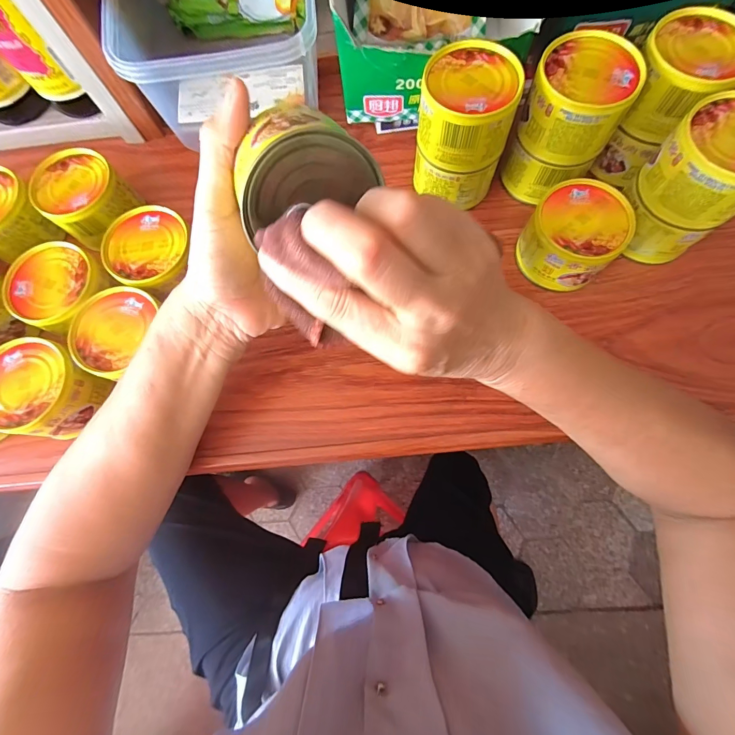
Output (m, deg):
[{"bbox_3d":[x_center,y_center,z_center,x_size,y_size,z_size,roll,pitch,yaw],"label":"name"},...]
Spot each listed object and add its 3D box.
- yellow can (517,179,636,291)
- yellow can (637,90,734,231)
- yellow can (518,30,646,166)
[{"bbox_3d":[0.166,-0.107,0.297,0.070,0.055,0.064,-1,75,3],"label":"yellow can"},{"bbox_3d":[0.246,-0.144,0.258,0.066,0.049,0.072,-1,75,3],"label":"yellow can"},{"bbox_3d":[0.158,-0.203,0.280,0.070,0.052,0.065,0,76,-2],"label":"yellow can"}]

